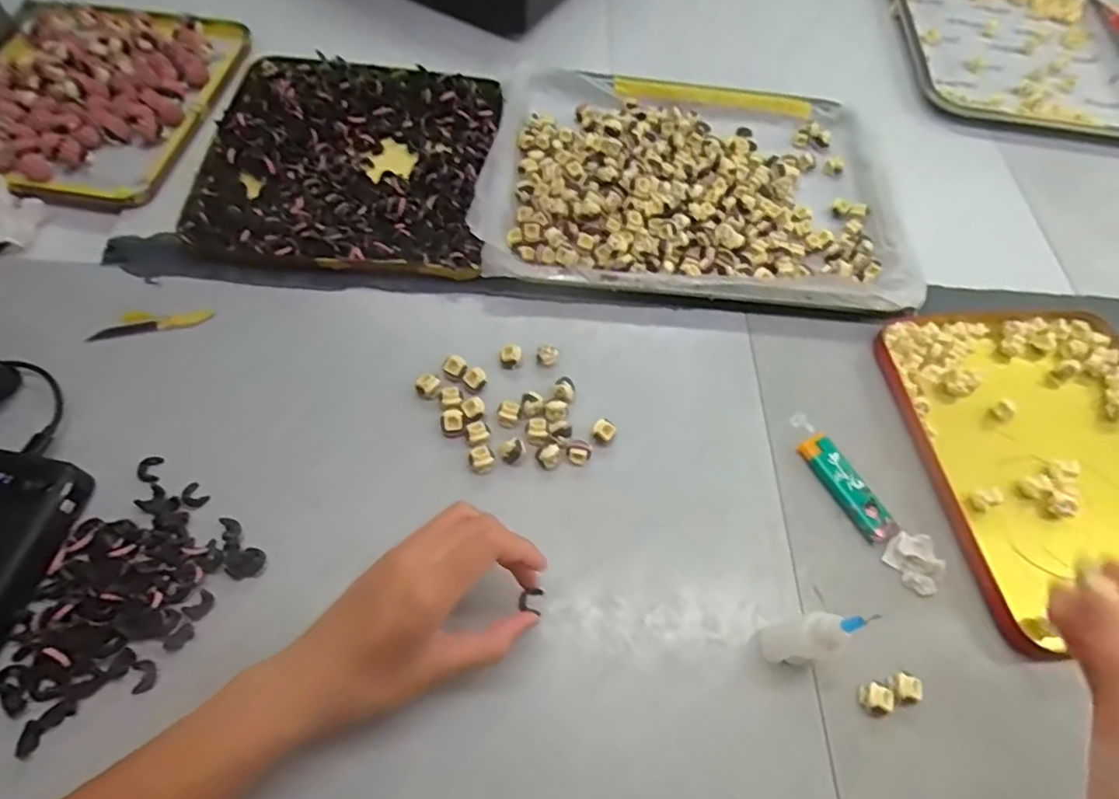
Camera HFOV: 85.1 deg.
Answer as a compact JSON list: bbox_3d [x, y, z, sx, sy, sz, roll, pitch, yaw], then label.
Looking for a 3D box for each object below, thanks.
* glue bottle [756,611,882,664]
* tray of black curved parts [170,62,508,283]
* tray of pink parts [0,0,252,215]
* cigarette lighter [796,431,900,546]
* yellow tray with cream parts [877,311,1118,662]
[{"bbox_3d":[0.135,0.129,0.330,0.027,0.081,0.022,-11,63,-10],"label":"glue bottle"},{"bbox_3d":[-0.173,-0.210,0.509,0.226,0.027,0.230,4,61,-2],"label":"tray of black curved parts"},{"bbox_3d":[-0.424,-0.278,0.534,0.231,0.032,0.240,12,61,2],"label":"tray of pink parts"},{"bbox_3d":[0.196,0.060,0.417,0.026,0.010,0.081,-23,65,-16],"label":"cigarette lighter"},{"bbox_3d":[0.360,0.038,0.440,0.204,0.016,0.245,-4,62,-7],"label":"yellow tray with cream parts"}]

